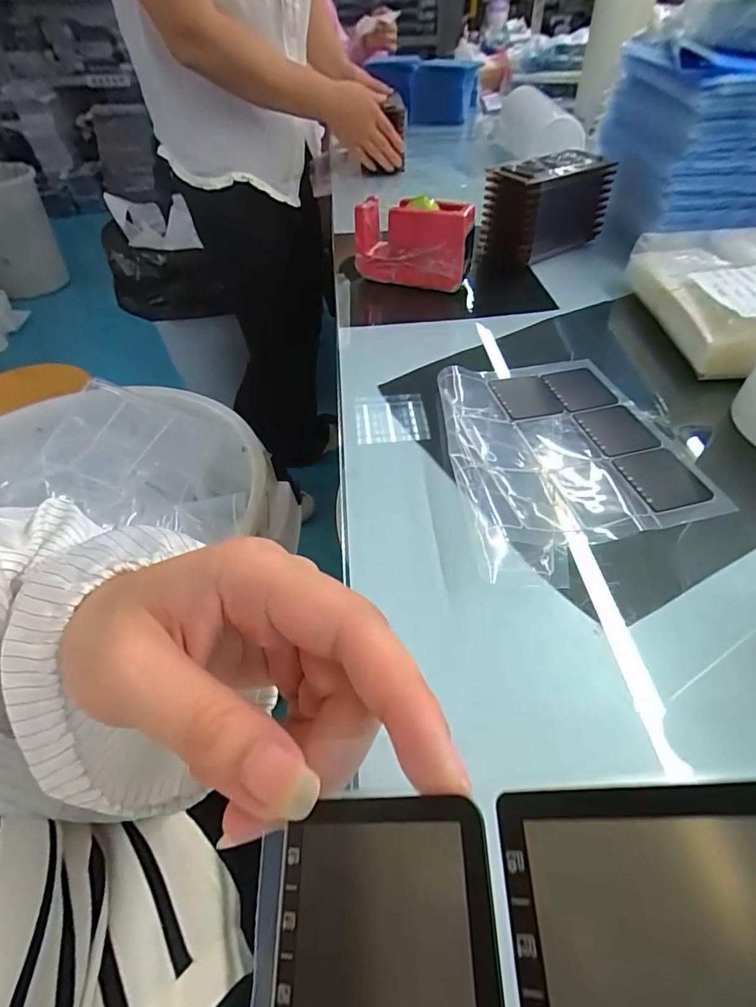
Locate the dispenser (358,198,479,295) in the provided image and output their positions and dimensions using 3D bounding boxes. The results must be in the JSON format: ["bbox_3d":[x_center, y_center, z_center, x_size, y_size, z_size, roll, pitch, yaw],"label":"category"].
[{"bbox_3d":[0.041,-0.306,0.569,0.138,0.081,0.053,13,50,13],"label":"dispenser"}]

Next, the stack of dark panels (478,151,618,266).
[{"bbox_3d":[0.214,-0.384,0.621,0.134,0.099,0.098,-30,54,-23],"label":"stack of dark panels"}]

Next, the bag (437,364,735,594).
[{"bbox_3d":[0.139,-0.051,0.388,0.179,0.017,0.194,-5,51,-11],"label":"bag"}]

